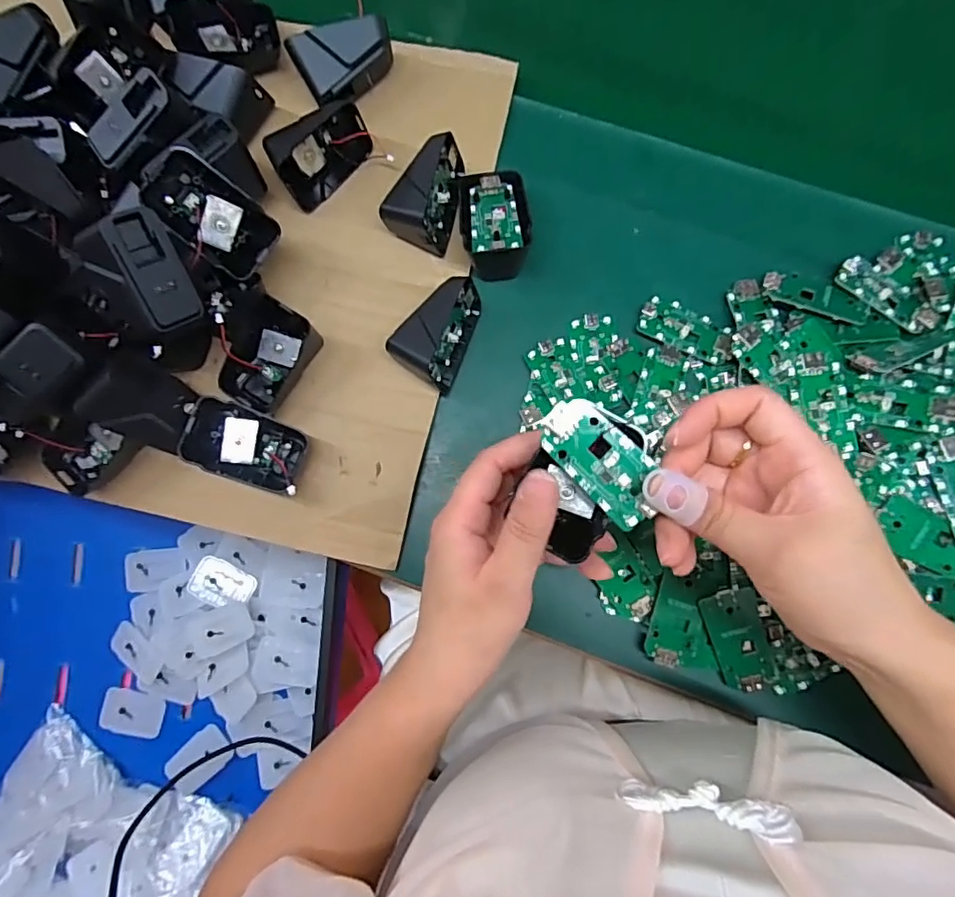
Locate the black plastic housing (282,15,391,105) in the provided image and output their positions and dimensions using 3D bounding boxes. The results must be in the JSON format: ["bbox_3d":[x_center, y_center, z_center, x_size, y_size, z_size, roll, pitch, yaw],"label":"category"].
[{"bbox_3d":[-0.087,-0.261,0.371,0.065,0.037,0.037,-22,83,-1],"label":"black plastic housing"}]

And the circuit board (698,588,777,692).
[{"bbox_3d":[0.160,0.117,0.333,0.032,0.004,0.062,-18,92,4],"label":"circuit board"}]

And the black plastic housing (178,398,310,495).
[{"bbox_3d":[-0.148,-0.001,0.351,0.070,0.020,0.044,20,84,-19],"label":"black plastic housing"}]

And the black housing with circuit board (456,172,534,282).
[{"bbox_3d":[0.012,-0.153,0.366,0.045,0.032,0.071,-7,83,1],"label":"black housing with circuit board"}]

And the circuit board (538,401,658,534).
[{"bbox_3d":[0.057,0.005,0.249,0.031,0.009,0.062,-44,82,-2],"label":"circuit board"}]

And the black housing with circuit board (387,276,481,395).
[{"bbox_3d":[-0.027,-0.079,0.352,0.040,0.045,0.070,22,84,5],"label":"black housing with circuit board"}]

